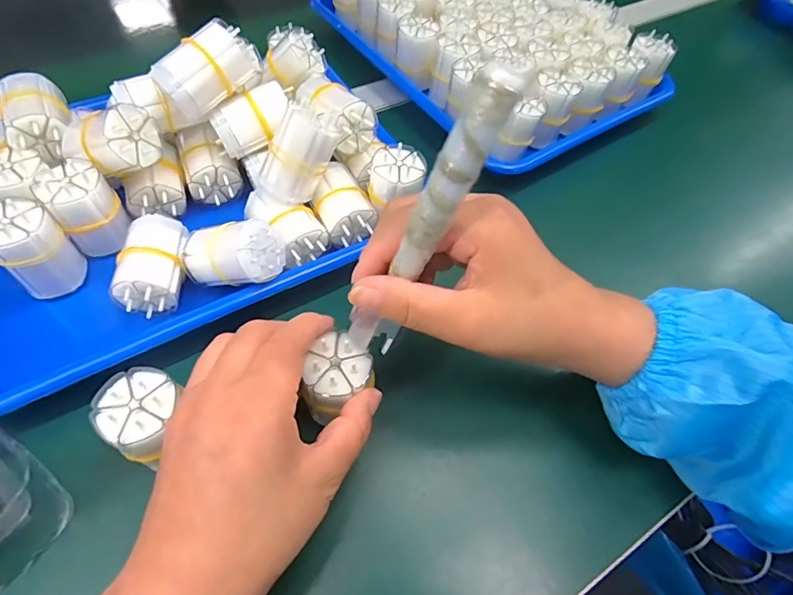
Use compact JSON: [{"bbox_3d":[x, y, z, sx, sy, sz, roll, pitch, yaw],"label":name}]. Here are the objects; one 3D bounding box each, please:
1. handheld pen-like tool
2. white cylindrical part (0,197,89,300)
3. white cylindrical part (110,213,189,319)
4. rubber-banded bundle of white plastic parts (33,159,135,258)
[{"bbox_3d":[0.012,-0.027,0.199,0.016,0.149,0.018,-17,58,-40],"label":"handheld pen-like tool"},{"bbox_3d":[-0.229,-0.031,0.295,0.037,0.058,0.034,-37,67,-24],"label":"white cylindrical part"},{"bbox_3d":[-0.160,-0.022,0.309,0.035,0.030,0.065,-2,57,-6],"label":"white cylindrical part"},{"bbox_3d":[-0.208,-0.059,0.314,0.038,0.055,0.032,-32,65,-23],"label":"rubber-banded bundle of white plastic parts"}]

